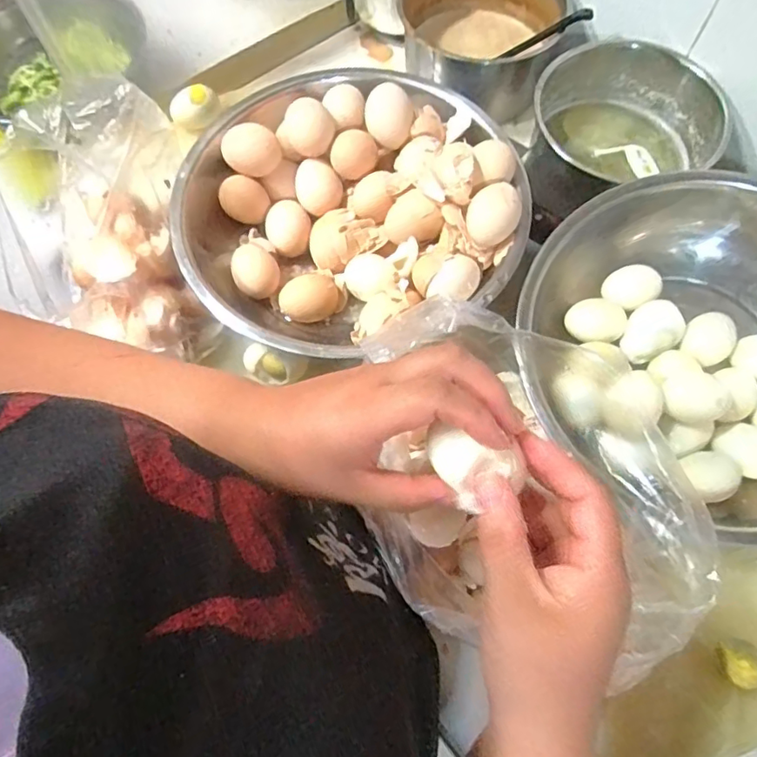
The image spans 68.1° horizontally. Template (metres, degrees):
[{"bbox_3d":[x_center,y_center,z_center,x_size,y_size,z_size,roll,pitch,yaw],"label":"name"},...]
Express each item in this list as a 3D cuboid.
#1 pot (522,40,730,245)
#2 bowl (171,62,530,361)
[{"bbox_3d":[0.234,-0.235,0.551,0.174,0.088,0.165,0,68,1],"label":"pot"},{"bbox_3d":[-0.027,-0.157,0.507,0.303,0.097,0.278,0,68,1],"label":"bowl"}]

